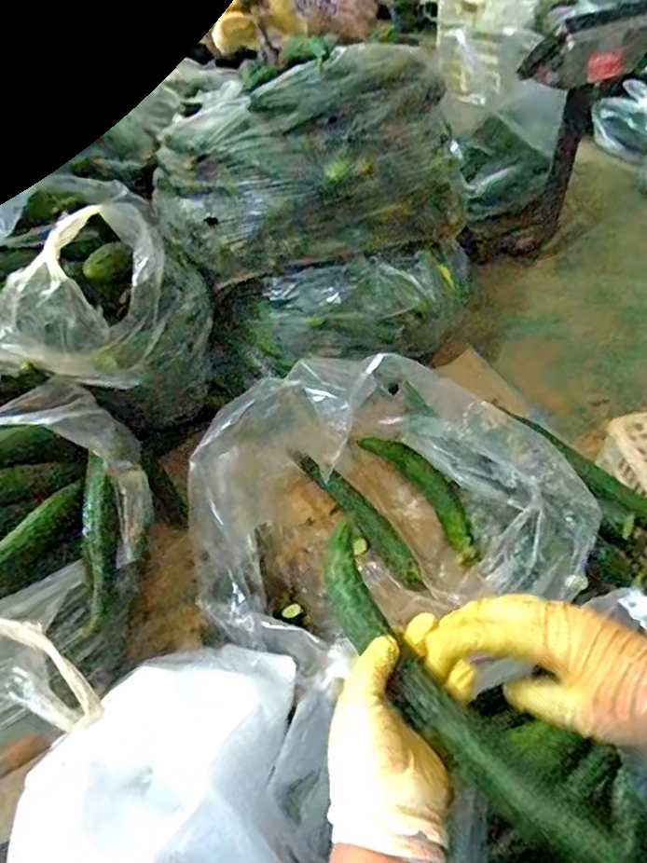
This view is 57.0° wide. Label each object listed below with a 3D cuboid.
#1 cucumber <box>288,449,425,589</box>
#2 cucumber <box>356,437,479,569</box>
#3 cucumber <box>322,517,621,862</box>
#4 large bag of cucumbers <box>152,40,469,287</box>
[{"bbox_3d":[0.044,0.106,0.815,0.040,0.035,0.272,-28,51,-22],"label":"cucumber"},{"bbox_3d":[0.138,0.077,0.828,0.047,0.049,0.246,-23,49,-18],"label":"cucumber"},{"bbox_3d":[0.070,0.165,0.410,0.055,0.029,0.280,-26,44,-20],"label":"cucumber"},{"bbox_3d":[-0.011,-0.388,0.851,0.443,0.244,0.151,-14,47,-11],"label":"large bag of cucumbers"}]

